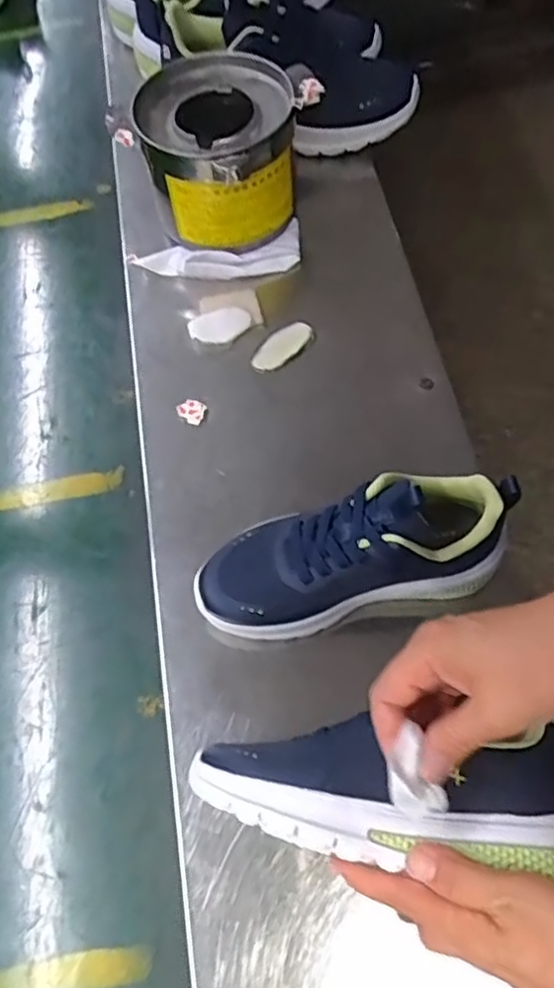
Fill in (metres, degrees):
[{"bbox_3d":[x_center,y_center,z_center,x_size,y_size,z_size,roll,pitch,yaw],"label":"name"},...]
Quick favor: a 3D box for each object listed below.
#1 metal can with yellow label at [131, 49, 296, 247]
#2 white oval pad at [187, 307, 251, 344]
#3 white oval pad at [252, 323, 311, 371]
[{"bbox_3d":[-0.052,-0.308,0.636,0.131,0.114,0.138,-3,62,5],"label":"metal can with yellow label"},{"bbox_3d":[-0.052,-0.152,0.617,0.055,0.009,0.031,-13,64,-4],"label":"white oval pad"},{"bbox_3d":[0.005,-0.132,0.609,0.026,0.005,0.060,41,72,20],"label":"white oval pad"}]

